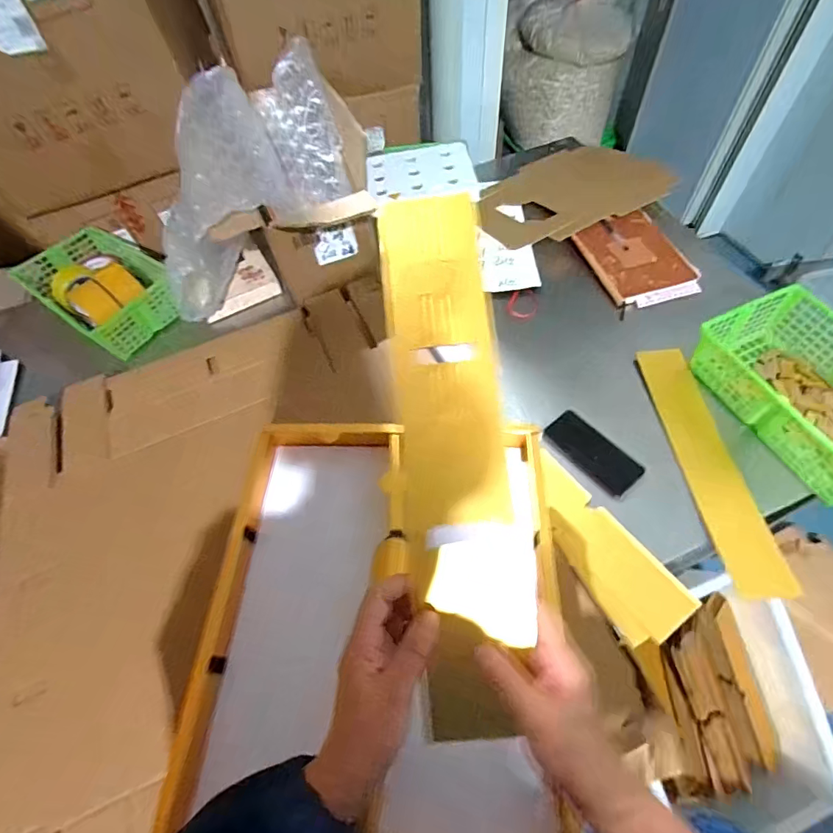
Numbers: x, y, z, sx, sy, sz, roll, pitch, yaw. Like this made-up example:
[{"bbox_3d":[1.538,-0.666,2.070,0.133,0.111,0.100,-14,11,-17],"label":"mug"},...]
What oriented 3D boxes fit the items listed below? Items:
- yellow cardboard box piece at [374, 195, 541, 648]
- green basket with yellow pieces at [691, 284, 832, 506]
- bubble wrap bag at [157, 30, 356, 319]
[{"bbox_3d":[0.020,-0.011,0.364,0.103,0.024,0.349,-6,81,0],"label":"yellow cardboard box piece"},{"bbox_3d":[0.633,-0.040,0.715,0.198,0.094,0.331,-23,60,-10],"label":"green basket with yellow pieces"},{"bbox_3d":[-0.327,-0.440,0.880,0.286,0.223,0.524,31,87,21],"label":"bubble wrap bag"}]

